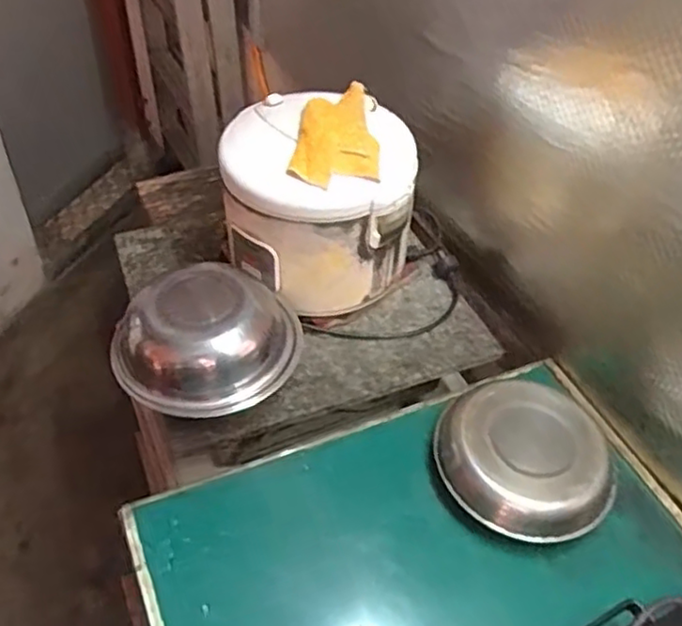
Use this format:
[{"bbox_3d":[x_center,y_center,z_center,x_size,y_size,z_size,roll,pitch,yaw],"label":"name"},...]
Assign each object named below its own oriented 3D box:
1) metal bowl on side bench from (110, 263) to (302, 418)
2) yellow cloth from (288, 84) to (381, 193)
[{"bbox_3d":[-0.167,0.019,0.817,0.211,0.092,0.220,-30,55,-29],"label":"metal bowl on side bench"},{"bbox_3d":[-0.007,-0.230,0.838,0.106,0.021,0.179,4,61,-9],"label":"yellow cloth"}]

